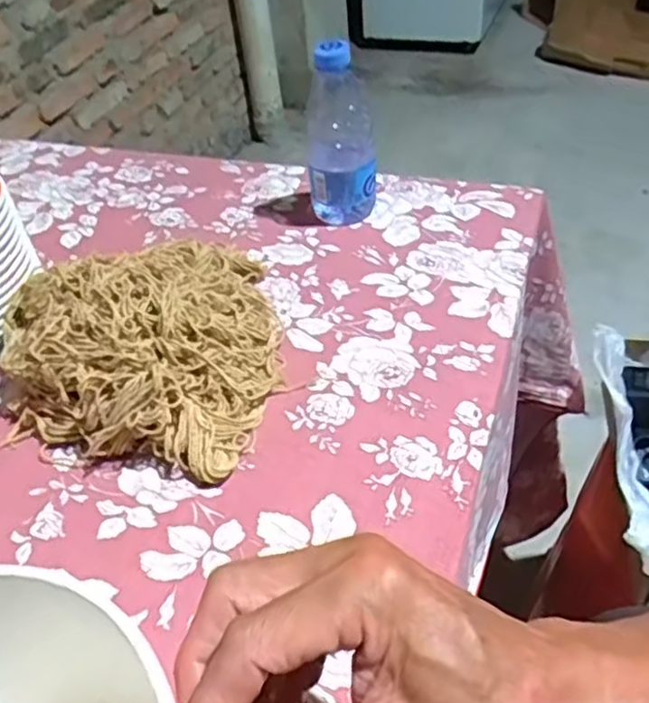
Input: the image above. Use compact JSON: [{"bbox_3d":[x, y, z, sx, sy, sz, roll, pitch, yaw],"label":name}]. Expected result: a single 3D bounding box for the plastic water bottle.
[{"bbox_3d":[0.015,-0.198,0.638,0.068,0.156,0.057,-6,43,1],"label":"plastic water bottle"}]

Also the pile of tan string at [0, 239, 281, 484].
[{"bbox_3d":[-0.135,-0.029,0.534,0.214,0.078,0.228,8,45,16],"label":"pile of tan string"}]

